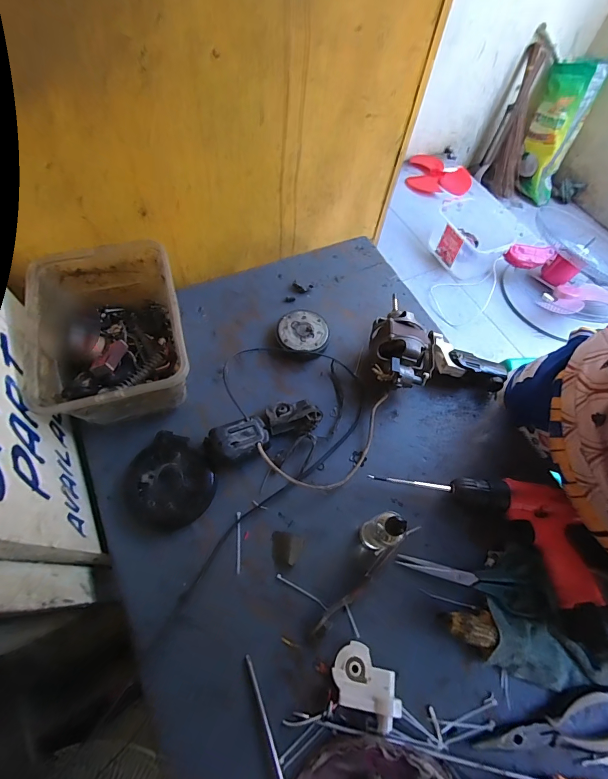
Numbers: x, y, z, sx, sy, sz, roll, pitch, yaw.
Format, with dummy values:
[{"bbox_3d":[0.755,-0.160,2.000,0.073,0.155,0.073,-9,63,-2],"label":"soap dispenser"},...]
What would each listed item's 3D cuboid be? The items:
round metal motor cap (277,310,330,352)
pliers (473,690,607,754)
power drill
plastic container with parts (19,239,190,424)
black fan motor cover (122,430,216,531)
[{"bbox_3d":[-0.001,-0.104,0.662,0.090,0.023,0.091,2,63,-4],"label":"round metal motor cap"},{"bbox_3d":[0.296,0.410,0.426,0.181,0.012,0.057,-11,65,-11],"label":"pliers"},{"bbox_3d":[0.247,0.202,0.505,0.288,0.057,0.159,5,63,-3],"label":"power drill"},{"bbox_3d":[-0.285,-0.077,0.564,0.199,0.124,0.269,-12,65,-11],"label":"plastic container with parts"},{"bbox_3d":[-0.197,0.135,0.526,0.120,0.023,0.127,-40,73,-22],"label":"black fan motor cover"}]

